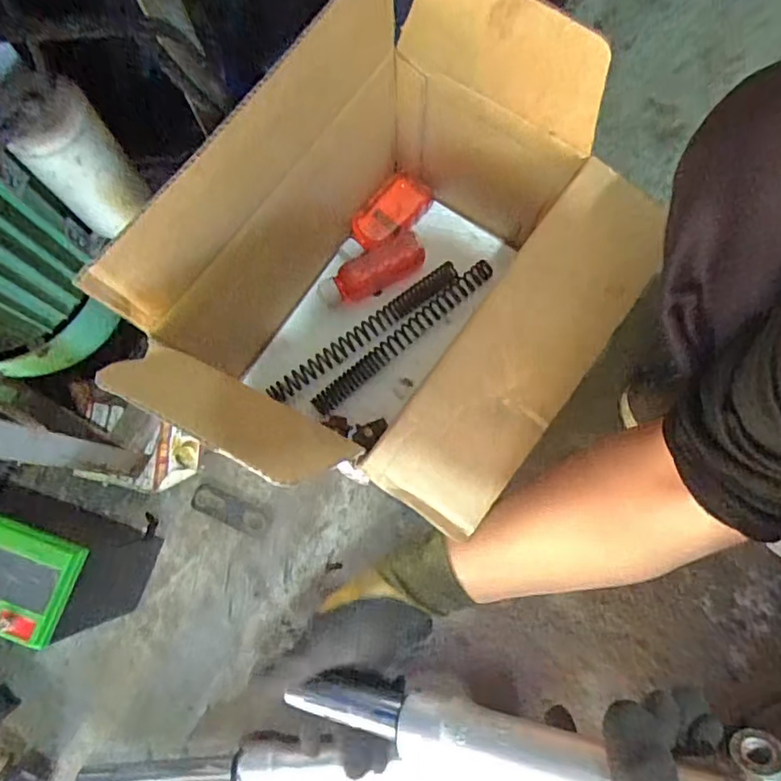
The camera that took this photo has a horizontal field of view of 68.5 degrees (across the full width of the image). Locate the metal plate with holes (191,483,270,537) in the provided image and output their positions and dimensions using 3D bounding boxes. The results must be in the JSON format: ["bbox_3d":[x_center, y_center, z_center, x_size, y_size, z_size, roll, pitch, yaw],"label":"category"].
[{"bbox_3d":[-0.169,0.126,0.606,0.086,0.006,0.030,23,79,4],"label":"metal plate with holes"}]

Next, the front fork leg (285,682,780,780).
[{"bbox_3d":[0.084,0.219,0.343,0.357,0.044,0.047,-8,76,35],"label":"front fork leg"}]

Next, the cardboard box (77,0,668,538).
[{"bbox_3d":[0.007,-0.079,0.500,0.307,0.297,0.356,37,81,7],"label":"cardboard box"}]

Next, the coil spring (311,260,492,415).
[{"bbox_3d":[0.015,-0.060,0.626,0.243,0.018,0.024,-41,81,-8],"label":"coil spring"}]

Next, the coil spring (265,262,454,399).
[{"bbox_3d":[-0.027,-0.065,0.625,0.240,0.021,0.025,-36,81,-7],"label":"coil spring"}]

